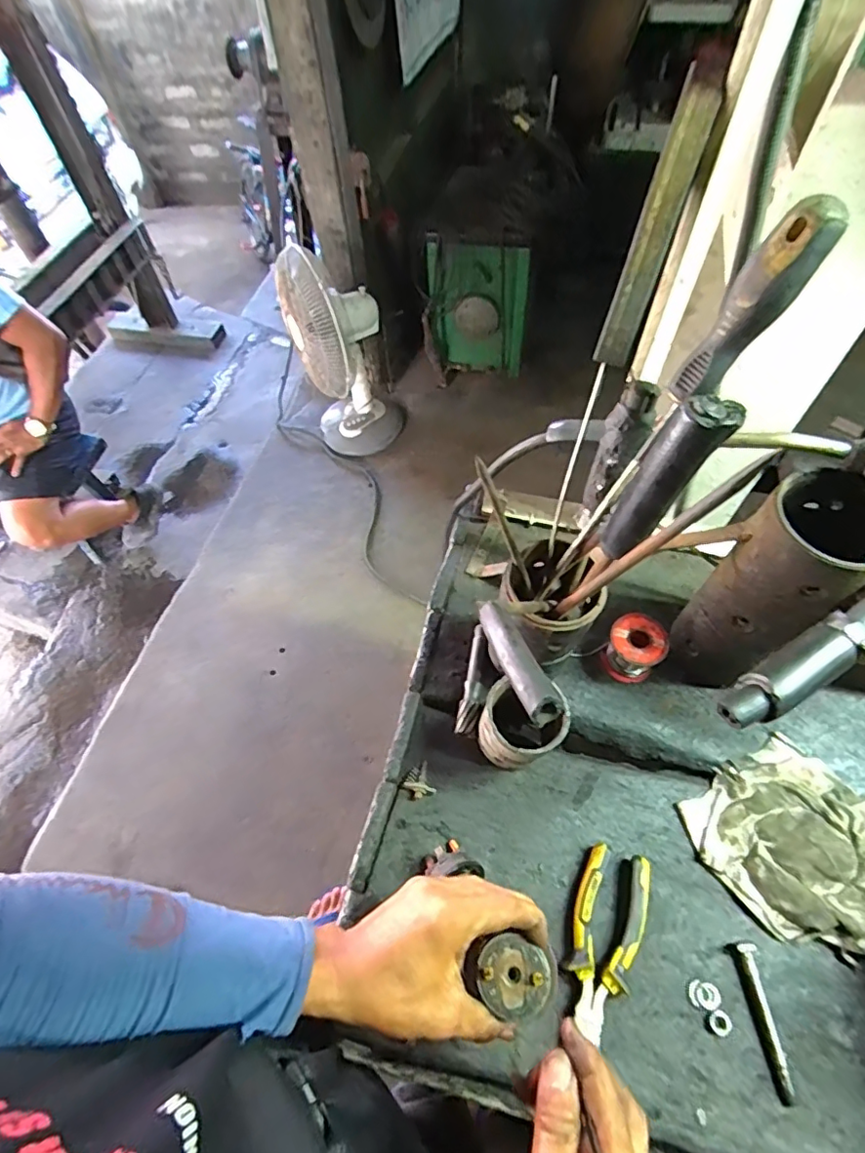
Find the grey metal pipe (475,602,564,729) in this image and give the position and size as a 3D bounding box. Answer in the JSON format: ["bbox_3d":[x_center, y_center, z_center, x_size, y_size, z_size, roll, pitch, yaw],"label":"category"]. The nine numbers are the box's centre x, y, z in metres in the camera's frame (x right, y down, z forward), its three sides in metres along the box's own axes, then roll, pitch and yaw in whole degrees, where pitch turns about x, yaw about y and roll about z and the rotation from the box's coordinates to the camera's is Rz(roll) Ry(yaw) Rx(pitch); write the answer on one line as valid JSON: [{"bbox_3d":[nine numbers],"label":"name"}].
[{"bbox_3d":[0.043,0.042,0.299,0.018,0.015,0.085,-18,40,-8],"label":"grey metal pipe"}]

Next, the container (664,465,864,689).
[{"bbox_3d":[0.287,0.018,0.473,0.096,0.217,0.083,-31,62,-15],"label":"container"}]

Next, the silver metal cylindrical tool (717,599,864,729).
[{"bbox_3d":[0.291,0.015,0.341,0.269,0.029,0.029,-28,61,-13],"label":"silver metal cylindrical tool"}]

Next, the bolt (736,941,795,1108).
[{"bbox_3d":[0.259,0.344,0.424,0.014,0.014,0.099,-4,59,1],"label":"bolt"}]

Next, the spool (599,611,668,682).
[{"bbox_3d":[0.203,0.073,0.552,0.050,0.054,0.052,-1,59,2],"label":"spool"}]

